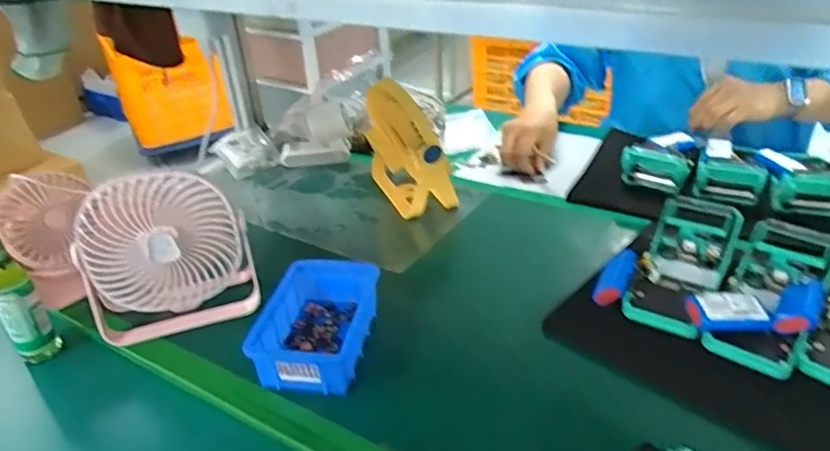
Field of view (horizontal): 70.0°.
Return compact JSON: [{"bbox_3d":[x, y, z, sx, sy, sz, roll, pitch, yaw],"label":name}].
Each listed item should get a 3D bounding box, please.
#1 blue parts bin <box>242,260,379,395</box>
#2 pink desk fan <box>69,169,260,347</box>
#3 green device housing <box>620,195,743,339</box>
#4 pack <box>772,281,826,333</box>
[{"bbox_3d":[-0.093,0.102,0.596,0.095,0.065,0.147,2,32,10],"label":"blue parts bin"},{"bbox_3d":[-0.266,0.026,0.622,0.173,0.173,0.064,-15,34,-17],"label":"pink desk fan"},{"bbox_3d":[0.282,0.042,0.629,0.078,0.056,0.177,20,52,34],"label":"green device housing"},{"bbox_3d":[0.364,0.078,0.559,0.077,0.022,0.036,-33,9,-41],"label":"pack"}]

